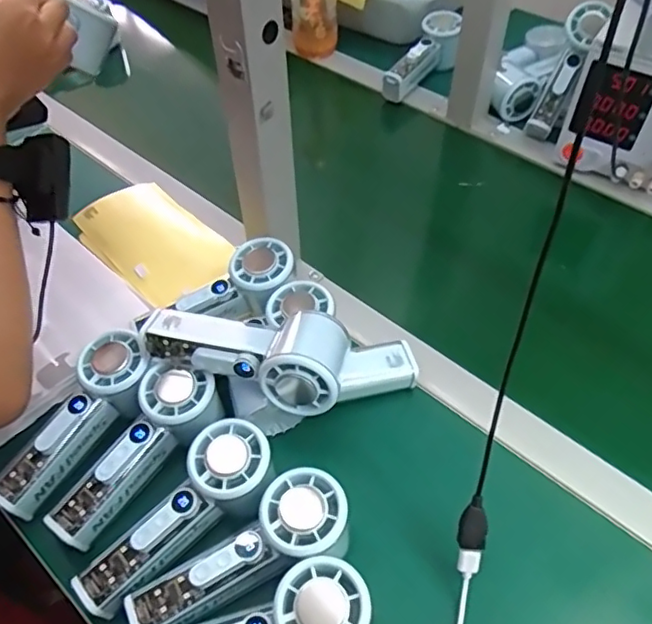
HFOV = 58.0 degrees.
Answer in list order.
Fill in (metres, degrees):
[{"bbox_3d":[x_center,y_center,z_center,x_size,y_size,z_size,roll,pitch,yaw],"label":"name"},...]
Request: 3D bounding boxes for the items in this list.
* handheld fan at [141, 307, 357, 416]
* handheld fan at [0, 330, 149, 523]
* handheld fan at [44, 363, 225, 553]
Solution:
[{"bbox_3d":[-0.061,0.032,0.437,0.150,0.060,0.068,8,51,7],"label":"handheld fan"},{"bbox_3d":[-0.187,0.083,0.446,0.057,0.040,0.151,27,72,21],"label":"handheld fan"},{"bbox_3d":[-0.136,0.103,0.433,0.063,0.039,0.142,33,75,25],"label":"handheld fan"}]

